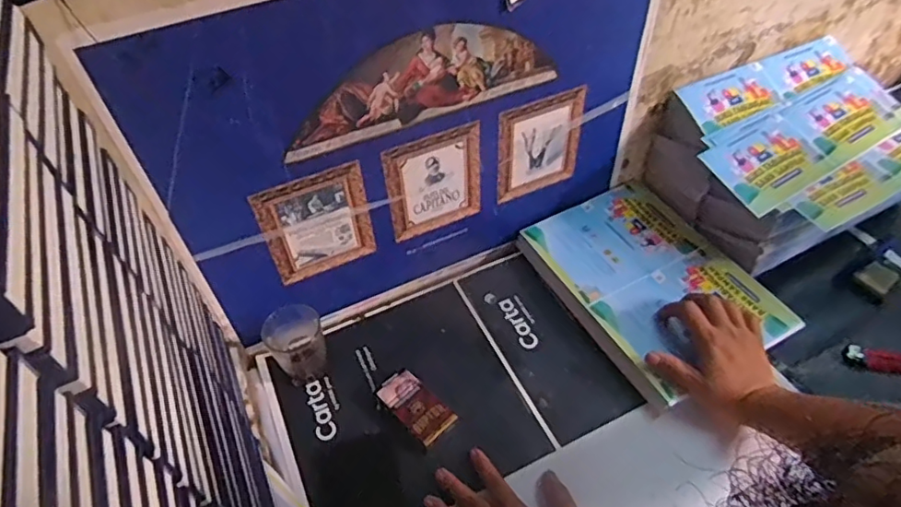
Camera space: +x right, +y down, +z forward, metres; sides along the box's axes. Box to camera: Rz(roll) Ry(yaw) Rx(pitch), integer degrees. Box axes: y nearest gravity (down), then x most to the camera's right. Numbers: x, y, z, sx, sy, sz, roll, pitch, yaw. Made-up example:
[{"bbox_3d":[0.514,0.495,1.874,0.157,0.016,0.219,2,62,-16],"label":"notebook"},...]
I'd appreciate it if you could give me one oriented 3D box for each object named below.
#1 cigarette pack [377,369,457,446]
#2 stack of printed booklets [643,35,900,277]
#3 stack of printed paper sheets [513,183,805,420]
[{"bbox_3d":[-0.041,0.182,0.682,0.055,0.016,0.095,-37,56,-26],"label":"cigarette pack"},{"bbox_3d":[0.484,-0.137,0.804,0.316,0.160,0.249,-22,50,-15],"label":"stack of printed booklets"},{"bbox_3d":[0.259,0.033,0.746,0.208,0.037,0.295,-23,51,-16],"label":"stack of printed paper sheets"}]

